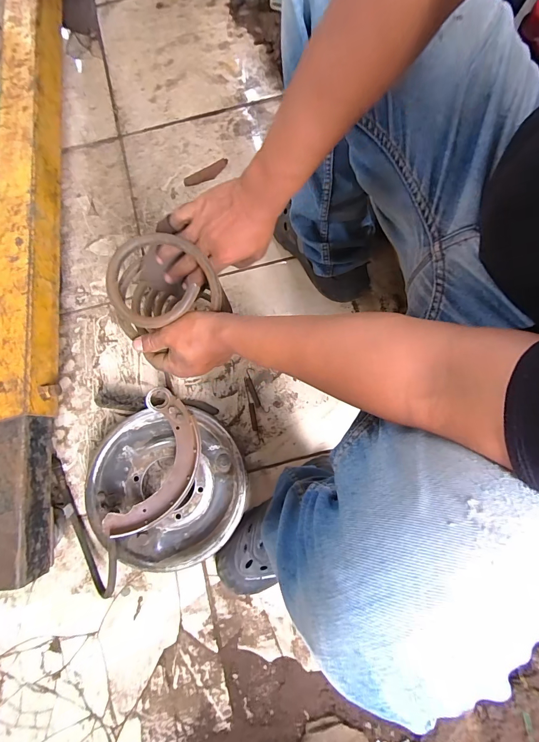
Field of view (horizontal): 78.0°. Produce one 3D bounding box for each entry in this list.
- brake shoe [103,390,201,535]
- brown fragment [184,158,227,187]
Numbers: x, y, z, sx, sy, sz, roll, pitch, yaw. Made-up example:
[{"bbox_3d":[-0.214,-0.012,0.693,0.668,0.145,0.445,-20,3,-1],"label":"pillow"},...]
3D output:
[{"bbox_3d":[-0.183,0.156,0.560,0.116,0.036,0.218,18,73,-24],"label":"brake shoe"},{"bbox_3d":[-0.141,-0.444,0.747,0.108,0.009,0.029,-31,82,-7],"label":"brown fragment"}]

